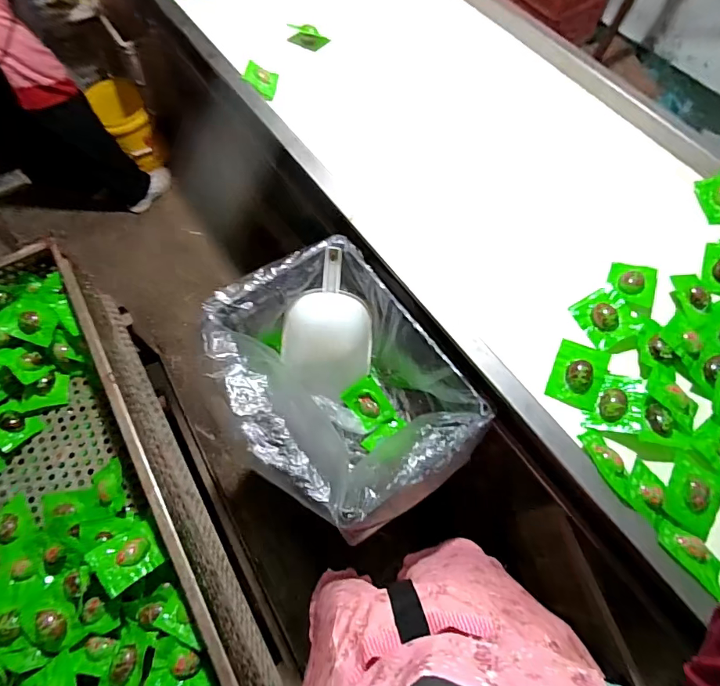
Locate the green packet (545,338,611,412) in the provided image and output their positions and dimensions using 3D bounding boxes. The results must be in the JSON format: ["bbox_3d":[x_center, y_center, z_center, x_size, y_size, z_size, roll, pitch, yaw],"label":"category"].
[{"bbox_3d":[0.350,0.048,0.699,0.077,0.030,0.099,21,67,9],"label":"green packet"}]

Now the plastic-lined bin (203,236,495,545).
[{"bbox_3d":[-0.044,0.078,0.821,0.332,0.213,0.453,-32,69,-14],"label":"plastic-lined bin"}]

